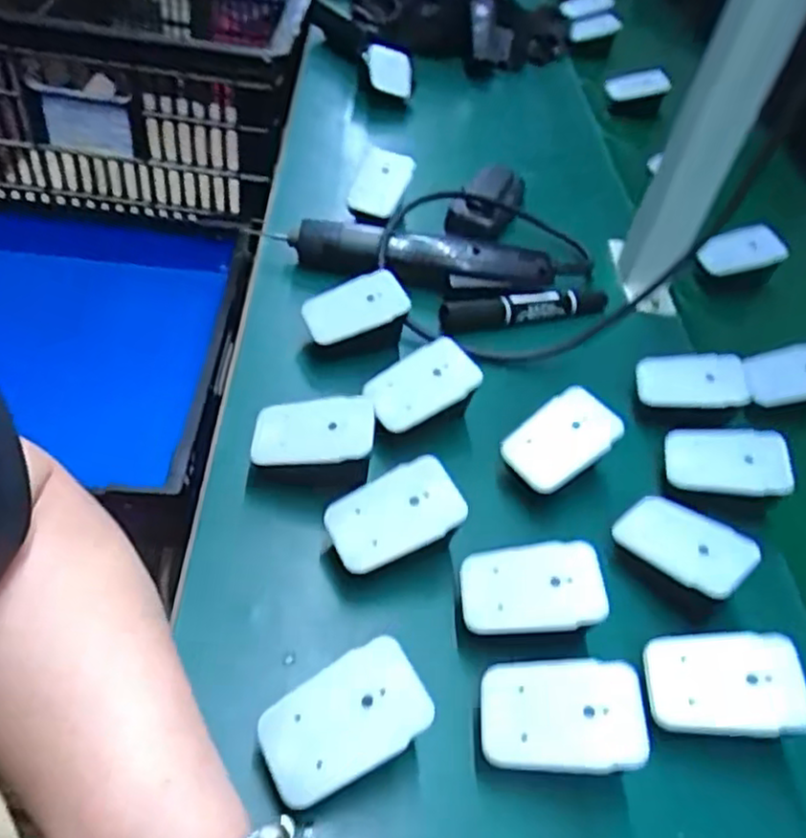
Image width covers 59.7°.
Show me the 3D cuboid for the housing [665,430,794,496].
[{"bbox_3d":[0.196,0.028,0.426,0.069,0.016,0.041,1,54,17],"label":"housing"}]

